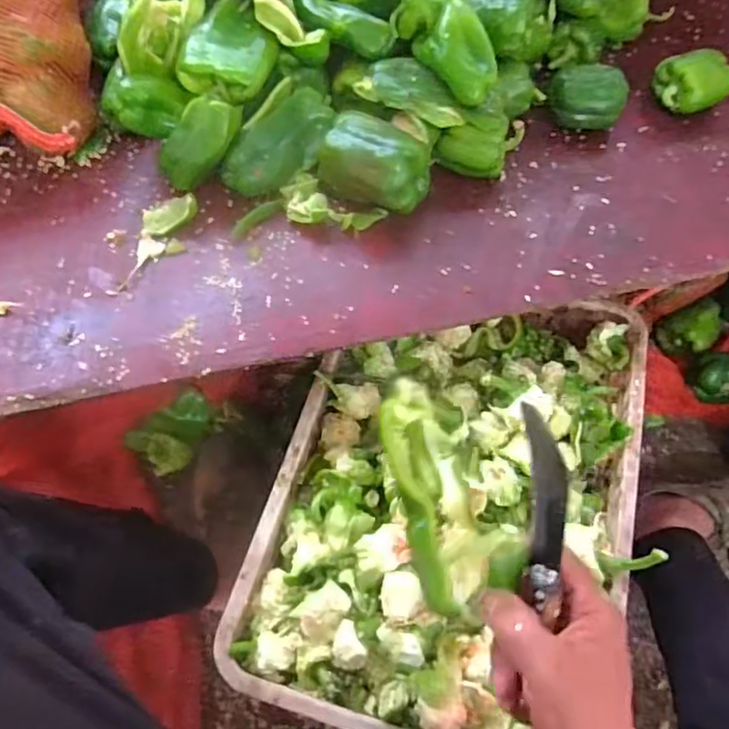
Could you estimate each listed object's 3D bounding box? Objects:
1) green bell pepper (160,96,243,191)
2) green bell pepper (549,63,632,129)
[{"bbox_3d":[-0.186,-0.247,0.675,0.111,0.053,0.048,-42,63,26],"label":"green bell pepper"},{"bbox_3d":[0.283,-0.339,0.773,0.086,0.065,0.070,-10,63,-6],"label":"green bell pepper"}]

